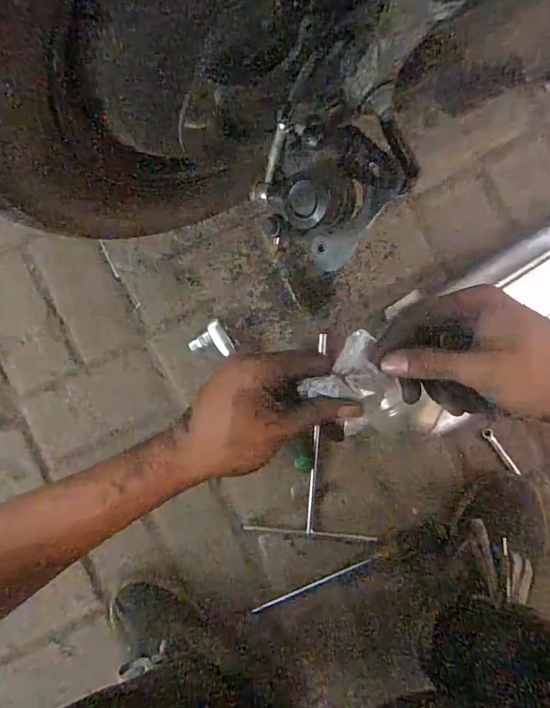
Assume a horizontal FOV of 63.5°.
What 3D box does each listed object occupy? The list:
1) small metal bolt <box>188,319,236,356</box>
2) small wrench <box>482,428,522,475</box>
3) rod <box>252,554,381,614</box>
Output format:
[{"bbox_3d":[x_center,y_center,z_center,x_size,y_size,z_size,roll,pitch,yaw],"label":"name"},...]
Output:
[{"bbox_3d":[-0.091,-0.012,0.636,0.056,0.029,0.050,-33,88,1],"label":"small metal bolt"},{"bbox_3d":[0.313,0.133,0.612,0.017,0.005,0.072,-35,81,-16],"label":"small wrench"},{"bbox_3d":[0.058,0.321,0.622,0.191,0.010,0.008,-25,88,1],"label":"rod"}]

